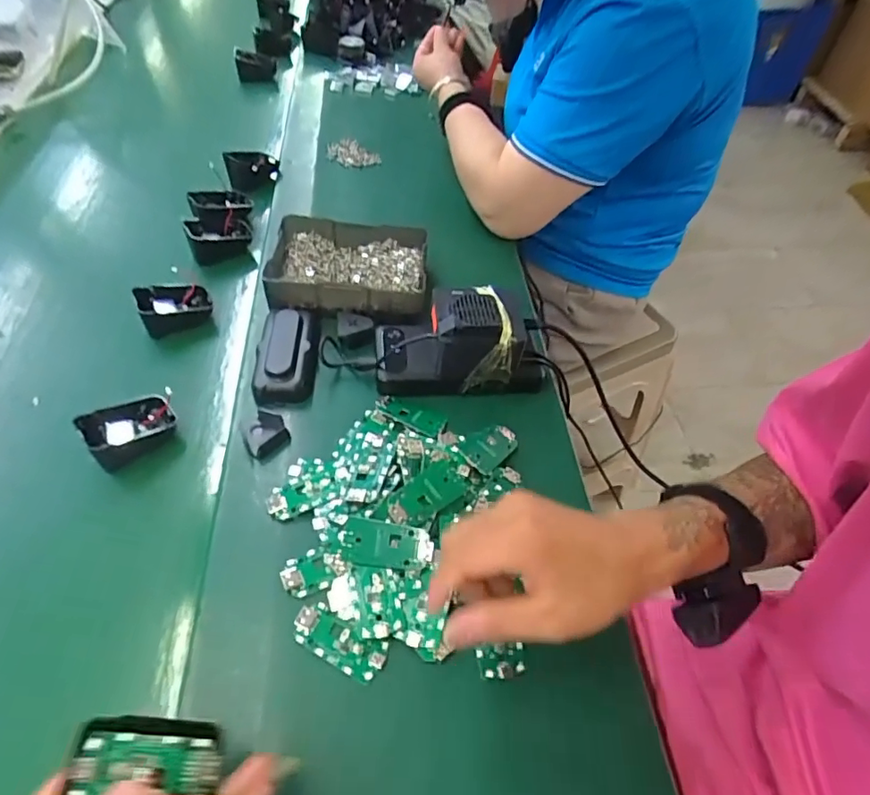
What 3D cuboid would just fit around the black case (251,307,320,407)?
[{"bbox_3d":[-0.137,-0.042,0.512,0.054,0.036,0.117,-2,51,-2],"label":"black case"}]

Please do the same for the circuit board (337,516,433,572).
[{"bbox_3d":[-0.036,0.104,0.389,0.067,0.009,0.031,9,93,3],"label":"circuit board"}]

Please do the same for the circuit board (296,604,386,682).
[{"bbox_3d":[-0.064,0.160,0.361,0.062,0.009,0.028,23,54,17],"label":"circuit board"}]

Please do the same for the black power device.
[{"bbox_3d":[0.023,-0.054,0.497,0.152,0.079,0.073,-2,51,-2],"label":"black power device"}]

